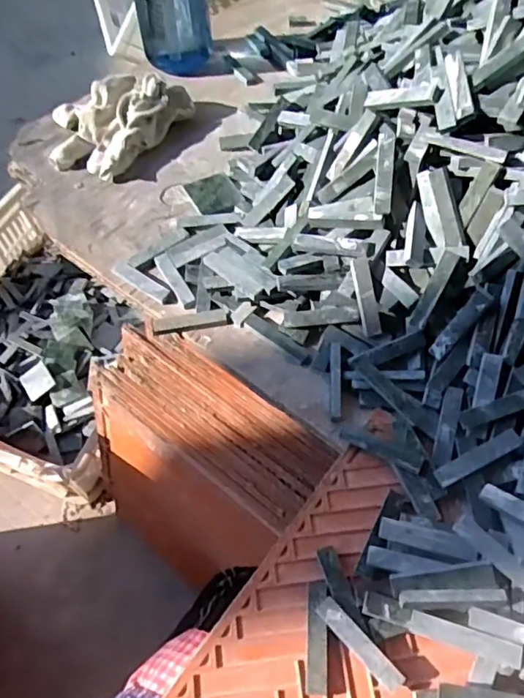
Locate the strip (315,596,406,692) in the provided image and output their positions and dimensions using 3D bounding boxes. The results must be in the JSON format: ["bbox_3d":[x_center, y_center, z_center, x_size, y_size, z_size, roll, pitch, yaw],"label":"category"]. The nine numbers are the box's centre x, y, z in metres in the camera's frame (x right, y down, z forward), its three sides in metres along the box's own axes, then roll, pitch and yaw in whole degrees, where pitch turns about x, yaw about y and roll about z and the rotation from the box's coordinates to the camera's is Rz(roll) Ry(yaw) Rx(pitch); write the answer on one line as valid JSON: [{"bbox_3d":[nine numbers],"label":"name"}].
[{"bbox_3d":[0.060,0.183,0.345,0.013,0.004,0.063,-40,64,-18],"label":"strip"}]

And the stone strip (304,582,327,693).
[{"bbox_3d":[0.035,0.181,0.350,0.013,0.007,0.063,4,65,0],"label":"stone strip"}]

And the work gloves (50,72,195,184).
[{"bbox_3d":[-0.154,-0.232,0.565,0.103,0.044,0.144,32,64,19],"label":"work gloves"}]

